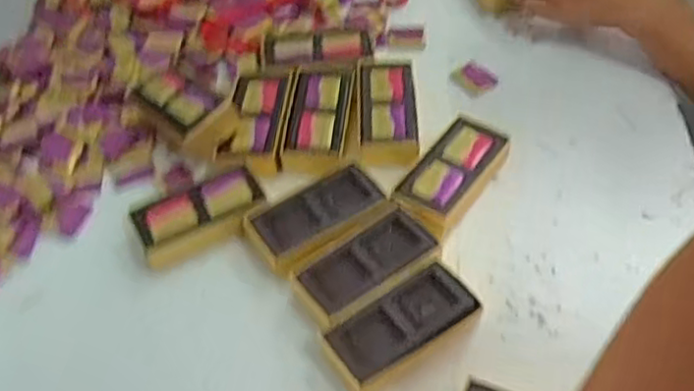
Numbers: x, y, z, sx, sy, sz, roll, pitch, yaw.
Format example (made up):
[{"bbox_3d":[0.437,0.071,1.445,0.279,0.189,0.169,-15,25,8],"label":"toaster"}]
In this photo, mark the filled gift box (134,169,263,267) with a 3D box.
[{"bbox_3d":[-0.124,0.020,0.590,0.105,0.030,0.057,-17,54,-9],"label":"filled gift box"}]

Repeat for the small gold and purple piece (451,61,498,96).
[{"bbox_3d":[0.128,-0.119,0.702,0.040,0.006,0.042,-34,59,-20],"label":"small gold and purple piece"}]

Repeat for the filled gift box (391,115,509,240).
[{"bbox_3d":[0.091,-0.018,0.606,0.057,0.027,0.121,28,60,22],"label":"filled gift box"}]

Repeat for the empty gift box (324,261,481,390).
[{"bbox_3d":[0.039,0.100,0.522,0.111,0.031,0.052,-31,58,-19],"label":"empty gift box"}]

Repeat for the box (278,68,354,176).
[{"bbox_3d":[-0.027,-0.074,0.649,0.056,0.024,0.118,4,54,6],"label":"box"}]

